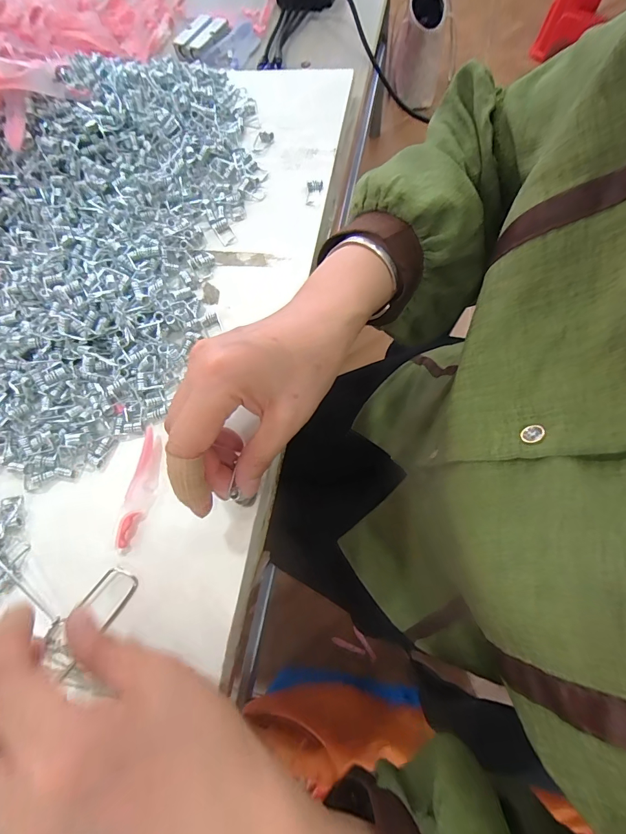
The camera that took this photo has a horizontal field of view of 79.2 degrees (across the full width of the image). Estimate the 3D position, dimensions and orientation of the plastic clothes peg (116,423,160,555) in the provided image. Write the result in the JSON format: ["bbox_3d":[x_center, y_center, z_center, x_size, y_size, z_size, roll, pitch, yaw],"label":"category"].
[{"bbox_3d":[-0.113,0.046,0.250,0.015,0.009,0.081,5,70,7],"label":"plastic clothes peg"}]

